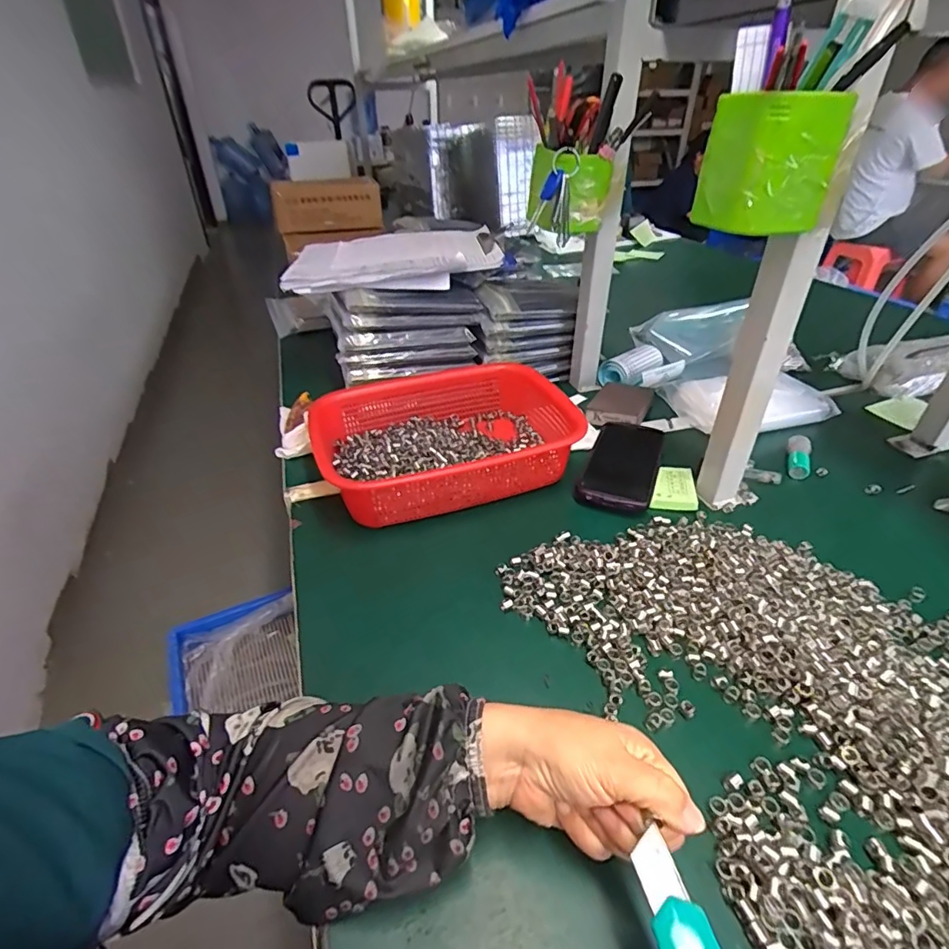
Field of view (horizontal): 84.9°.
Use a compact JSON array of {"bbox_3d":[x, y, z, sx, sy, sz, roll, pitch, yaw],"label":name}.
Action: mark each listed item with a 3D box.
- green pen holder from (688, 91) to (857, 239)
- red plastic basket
[{"bbox_3d":[0.205,-0.217,0.365,0.067,0.080,0.060,-10,36,-12],"label":"green pen holder"},{"bbox_3d":[-0.025,-0.048,0.613,0.303,0.066,0.222,-12,38,-13],"label":"red plastic basket"}]

